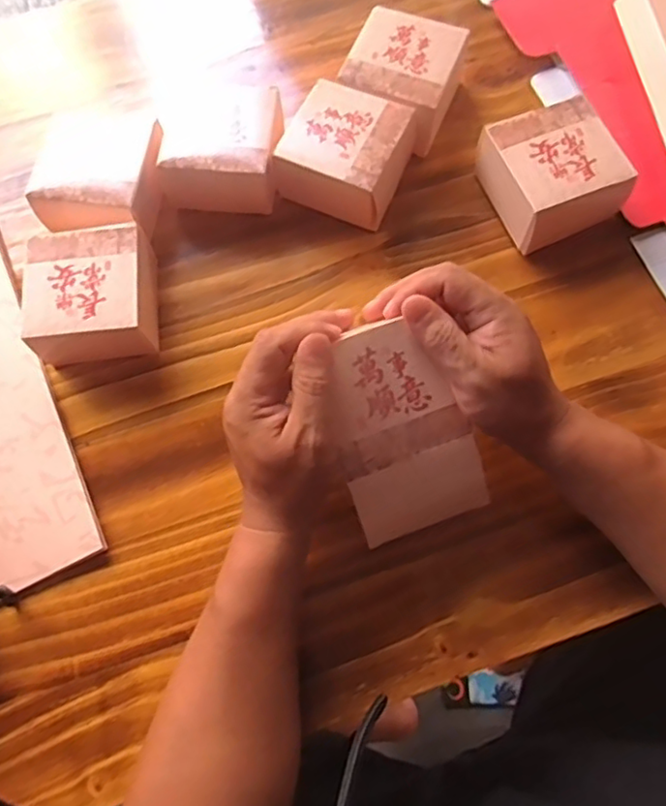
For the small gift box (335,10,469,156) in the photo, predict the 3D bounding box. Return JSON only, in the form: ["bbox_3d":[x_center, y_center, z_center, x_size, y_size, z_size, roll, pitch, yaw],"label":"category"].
[{"bbox_3d":[0.059,-0.274,0.516,0.085,0.054,0.103,23,74,9],"label":"small gift box"}]

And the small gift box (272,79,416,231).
[{"bbox_3d":[0.010,-0.195,0.489,0.093,0.054,0.088,20,74,9],"label":"small gift box"}]

